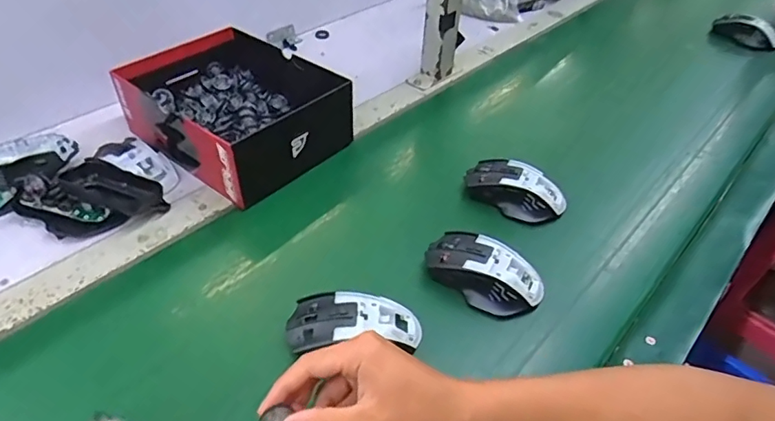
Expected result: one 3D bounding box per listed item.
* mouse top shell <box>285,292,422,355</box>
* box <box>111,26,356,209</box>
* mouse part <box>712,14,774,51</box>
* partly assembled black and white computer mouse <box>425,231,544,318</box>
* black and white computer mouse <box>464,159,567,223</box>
[{"bbox_3d":[-0.029,0.099,0.457,0.115,0.028,0.057,3,43,-1],"label":"mouse top shell"},{"bbox_3d":[-0.199,-0.135,0.672,0.268,0.084,0.191,31,49,27],"label":"box"},{"bbox_3d":[0.683,-0.336,0.998,0.124,0.057,0.051,20,45,17],"label":"mouse part"},{"bbox_3d":[0.094,0.058,0.509,0.112,0.033,0.060,25,47,21],"label":"partly assembled black and white computer mouse"},{"bbox_3d":[0.148,-0.026,0.603,0.112,0.035,0.057,21,45,18],"label":"black and white computer mouse"}]

